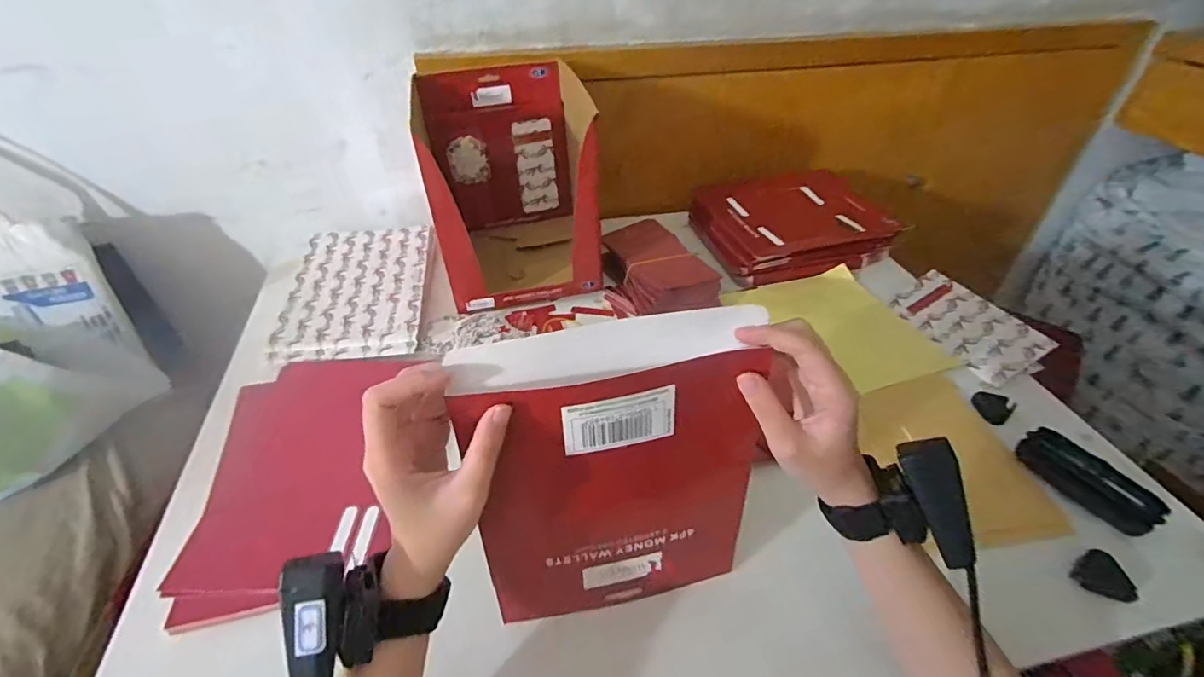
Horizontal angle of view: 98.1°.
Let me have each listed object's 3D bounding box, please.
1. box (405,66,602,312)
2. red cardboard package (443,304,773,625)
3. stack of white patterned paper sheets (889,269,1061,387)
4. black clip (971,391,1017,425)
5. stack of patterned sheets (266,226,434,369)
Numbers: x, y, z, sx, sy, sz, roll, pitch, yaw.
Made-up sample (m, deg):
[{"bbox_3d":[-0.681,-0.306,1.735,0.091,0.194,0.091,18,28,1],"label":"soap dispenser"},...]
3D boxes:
[{"bbox_3d":[-0.125,-0.209,0.714,0.204,0.234,0.243,-11,41,-12],"label":"box"},{"bbox_3d":[0.012,0.100,0.363,0.189,0.239,0.032,-8,31,-7],"label":"red cardboard package"},{"bbox_3d":[0.464,-0.019,0.670,0.080,0.010,0.180,-38,44,6],"label":"stack of white patterned paper sheets"},{"bbox_3d":[0.437,0.075,0.586,0.043,0.015,0.038,-28,47,-29],"label":"black clip"},{"bbox_3d":[-0.335,-0.076,0.724,0.177,0.023,0.283,-6,40,-7],"label":"stack of patterned sheets"}]

